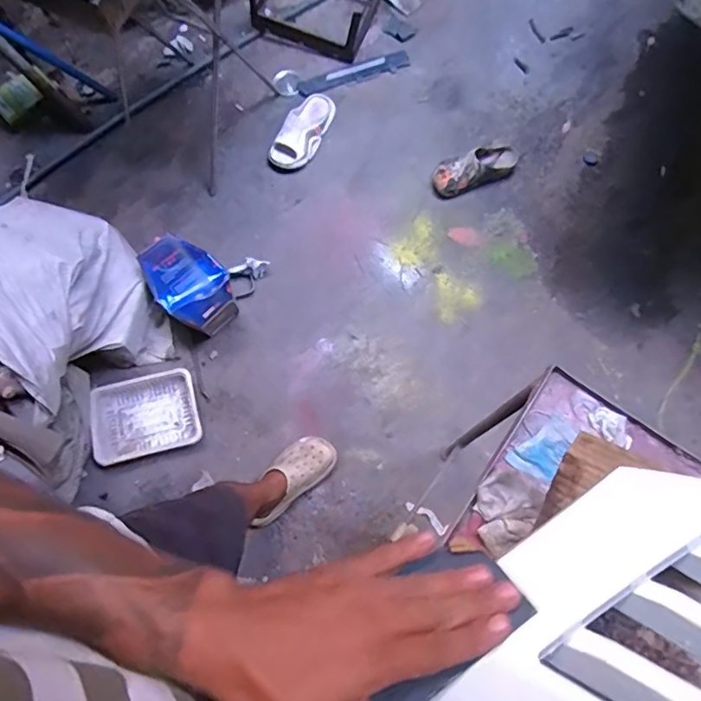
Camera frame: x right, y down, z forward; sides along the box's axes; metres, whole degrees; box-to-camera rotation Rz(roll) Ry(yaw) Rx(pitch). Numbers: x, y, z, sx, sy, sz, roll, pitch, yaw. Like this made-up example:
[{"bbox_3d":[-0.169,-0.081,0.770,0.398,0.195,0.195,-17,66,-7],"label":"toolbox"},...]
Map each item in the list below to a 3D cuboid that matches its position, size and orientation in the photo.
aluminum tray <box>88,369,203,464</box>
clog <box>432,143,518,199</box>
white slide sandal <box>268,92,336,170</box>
[{"bbox_3d":[-0.523,0.167,1.357,0.262,0.039,0.201,-16,73,-5],"label":"aluminum tray"},{"bbox_3d":[0.377,-0.546,1.576,0.286,0.079,0.113,-26,75,-8],"label":"clog"},{"bbox_3d":[-0.137,-0.659,1.598,0.116,0.069,0.273,25,76,7],"label":"white slide sandal"}]

